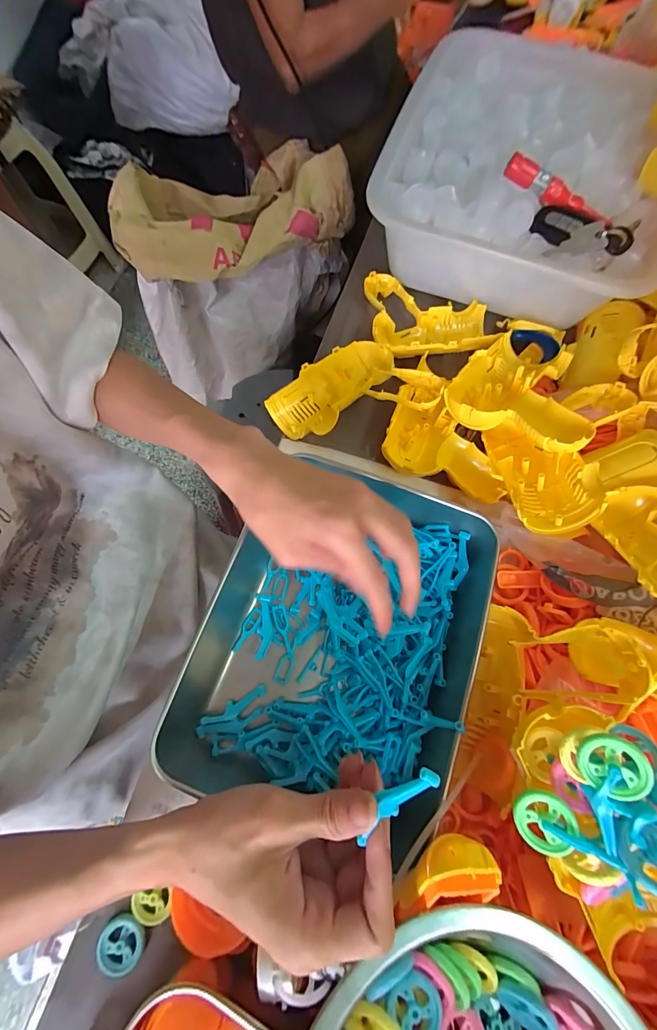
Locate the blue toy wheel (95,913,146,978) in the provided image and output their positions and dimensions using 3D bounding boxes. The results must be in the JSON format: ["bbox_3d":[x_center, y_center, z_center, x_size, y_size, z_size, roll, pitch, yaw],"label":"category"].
[{"bbox_3d":[-0.141,0.291,0.248,0.030,0.004,0.031,0,72,-1],"label":"blue toy wheel"}]

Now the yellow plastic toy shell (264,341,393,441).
[{"bbox_3d":[0.004,-0.129,0.373,0.072,0.035,0.132,42,76,11],"label":"yellow plastic toy shell"}]

